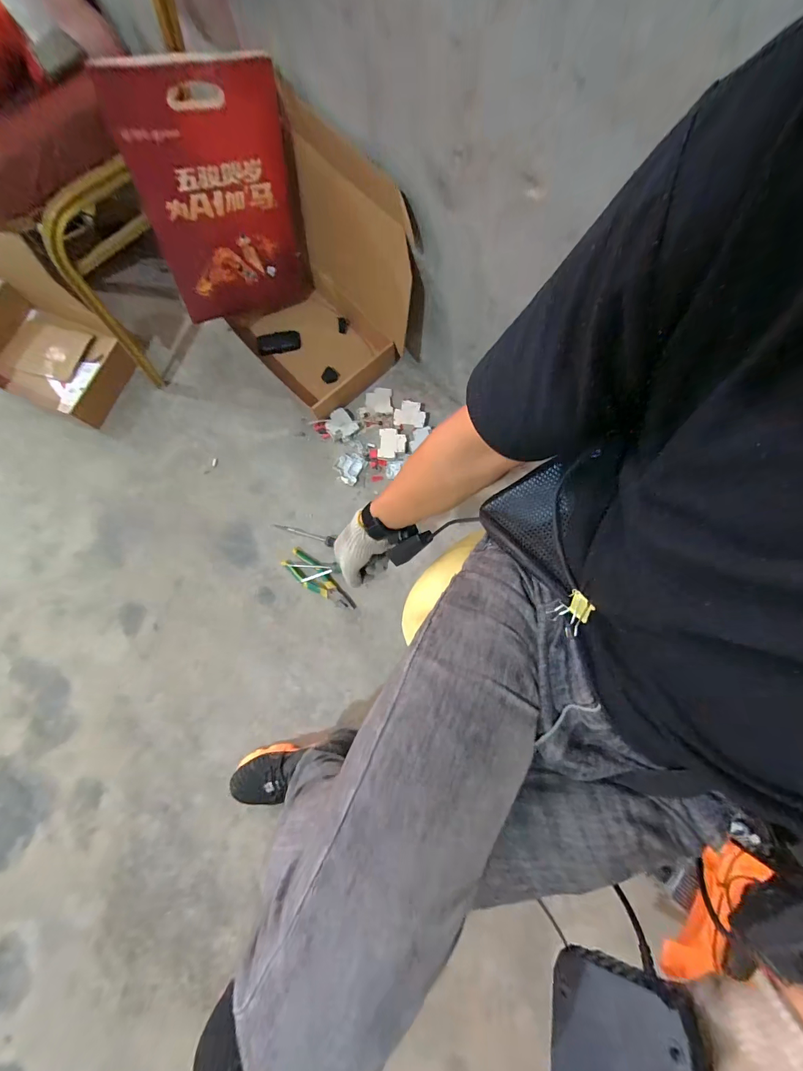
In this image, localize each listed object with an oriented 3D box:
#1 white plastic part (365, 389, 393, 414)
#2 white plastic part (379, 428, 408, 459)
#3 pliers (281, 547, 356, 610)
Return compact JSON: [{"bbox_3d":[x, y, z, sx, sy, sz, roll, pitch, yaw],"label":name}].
[{"bbox_3d":[-0.058,-0.352,0.979,0.069,0.009,0.068,3,79,1],"label":"white plastic part"},{"bbox_3d":[-0.025,-0.231,0.945,0.070,0.037,0.075,4,79,2],"label":"white plastic part"},{"bbox_3d":[-0.193,0.108,0.880,0.198,0.027,0.062,42,83,8],"label":"pliers"}]

